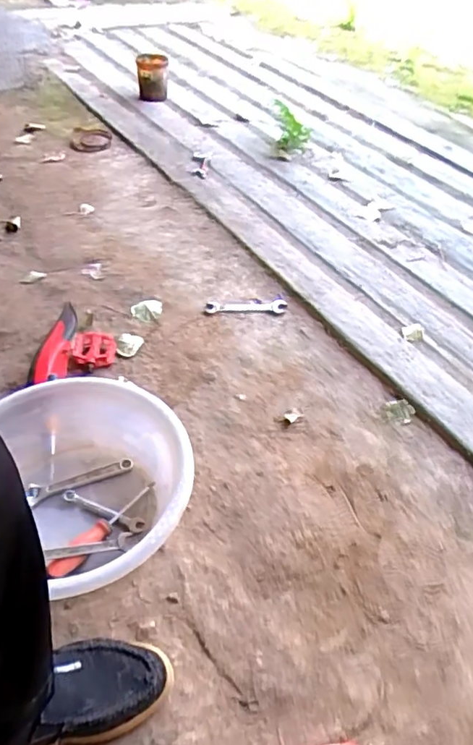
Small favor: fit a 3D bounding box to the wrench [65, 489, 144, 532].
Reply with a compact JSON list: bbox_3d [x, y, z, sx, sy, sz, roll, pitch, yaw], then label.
[{"bbox_3d":[-0.203,0.207,0.803,0.133,0.014,0.023,19,50,16],"label":"wrench"}]

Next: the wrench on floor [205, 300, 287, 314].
[{"bbox_3d":[0.021,-0.144,1.164,0.173,0.013,0.034,1,47,1],"label":"wrench on floor"}]

